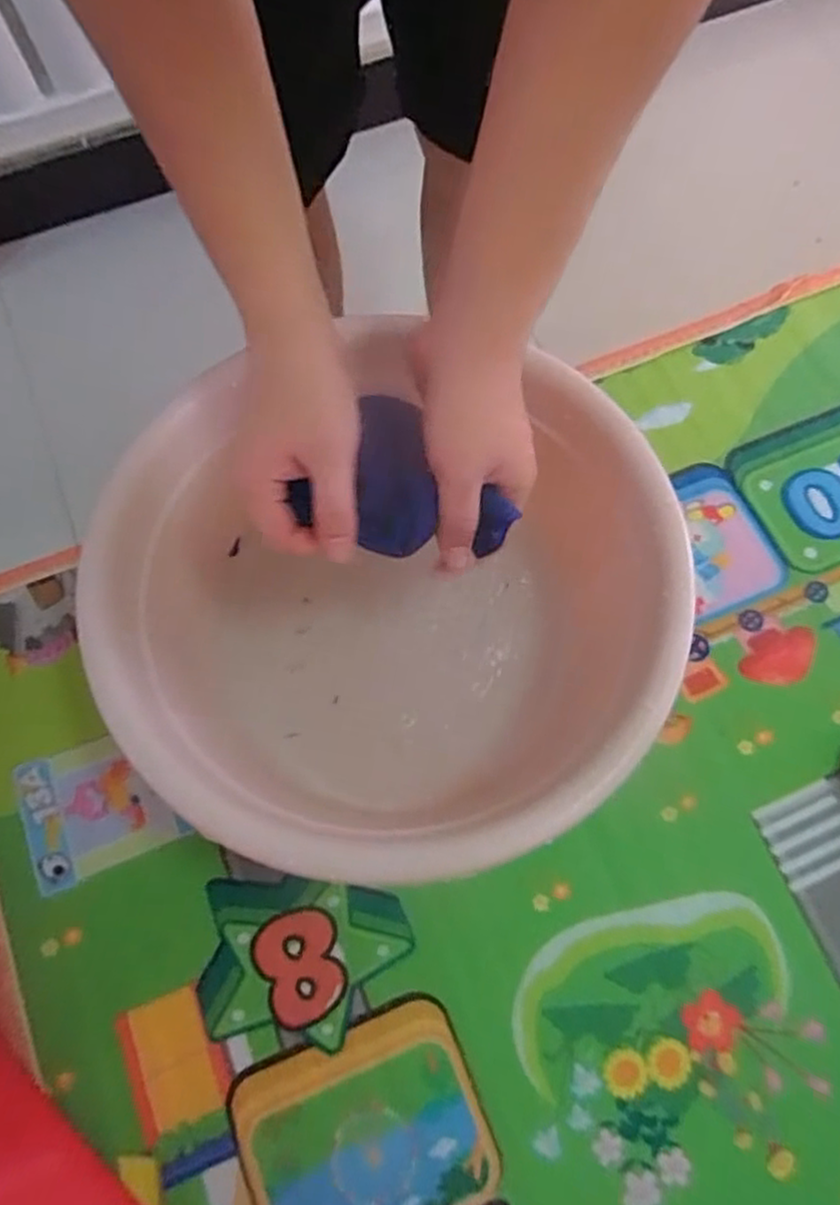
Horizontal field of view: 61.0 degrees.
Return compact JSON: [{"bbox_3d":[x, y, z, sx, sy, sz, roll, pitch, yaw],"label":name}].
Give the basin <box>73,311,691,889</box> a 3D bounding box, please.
[{"bbox_3d":[-0.022,0.014,0.479,0.351,0.157,0.307,0,74,-2],"label":"basin"}]

